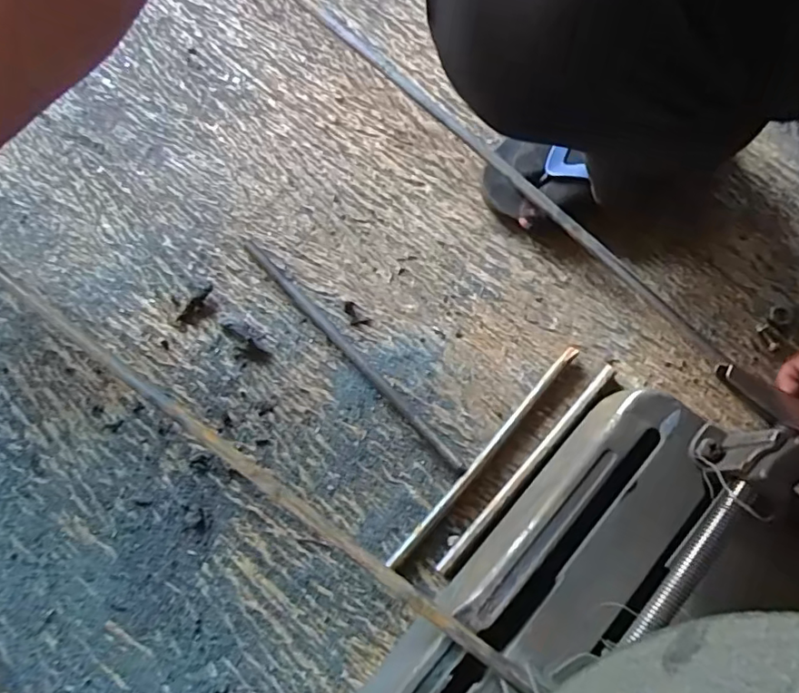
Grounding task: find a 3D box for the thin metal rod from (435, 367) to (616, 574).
[{"bbox_3d":[0.112,0.101,0.471,0.010,0.012,0.233,41,80,11],"label":"thin metal rod"}]

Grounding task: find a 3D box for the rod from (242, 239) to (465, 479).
[{"bbox_3d":[-0.048,0.001,0.495,0.010,0.011,0.292,-42,78,-9],"label":"rod"}]

